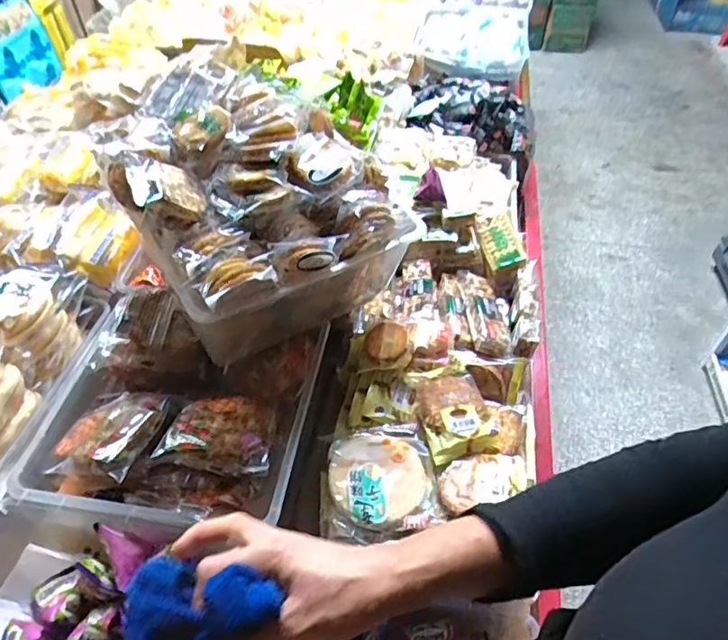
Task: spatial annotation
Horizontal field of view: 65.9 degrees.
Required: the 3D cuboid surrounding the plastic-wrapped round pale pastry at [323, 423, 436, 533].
[{"bbox_3d":[0.019,0.169,0.624,0.119,0.018,0.121,-4,49,-3],"label":"plastic-wrapped round pale pastry"}]

